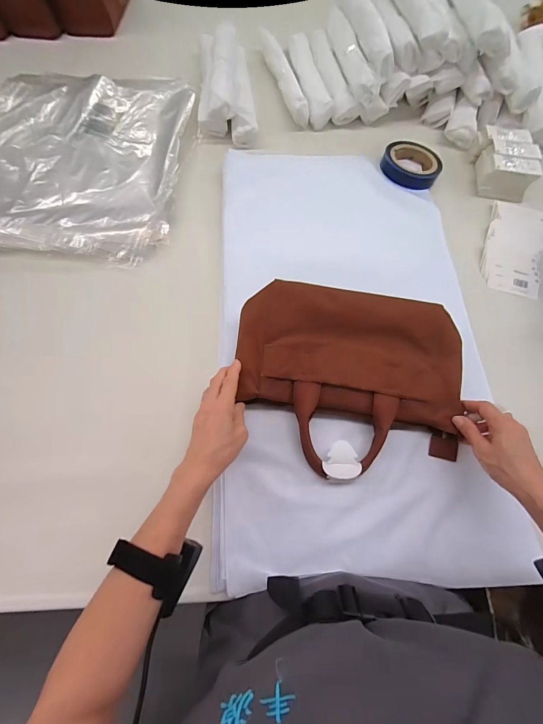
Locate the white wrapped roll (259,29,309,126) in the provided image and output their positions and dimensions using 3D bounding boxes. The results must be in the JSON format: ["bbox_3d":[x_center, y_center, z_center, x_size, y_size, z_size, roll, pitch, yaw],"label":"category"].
[{"bbox_3d":[0.026,-0.629,0.724,0.046,0.046,0.296,-12,69,-7],"label":"white wrapped roll"}]

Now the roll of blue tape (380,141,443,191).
[{"bbox_3d":[0.270,-0.381,0.642,0.109,0.028,0.089,25,70,8],"label":"roll of blue tape"}]

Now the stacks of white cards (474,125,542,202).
[{"bbox_3d":[0.453,-0.389,0.647,0.105,0.056,0.133,15,69,4],"label":"stacks of white cards"}]

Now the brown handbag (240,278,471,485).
[{"bbox_3d":[0.106,0.024,0.439,0.297,0.034,0.235,5,86,-3],"label":"brown handbag"}]

